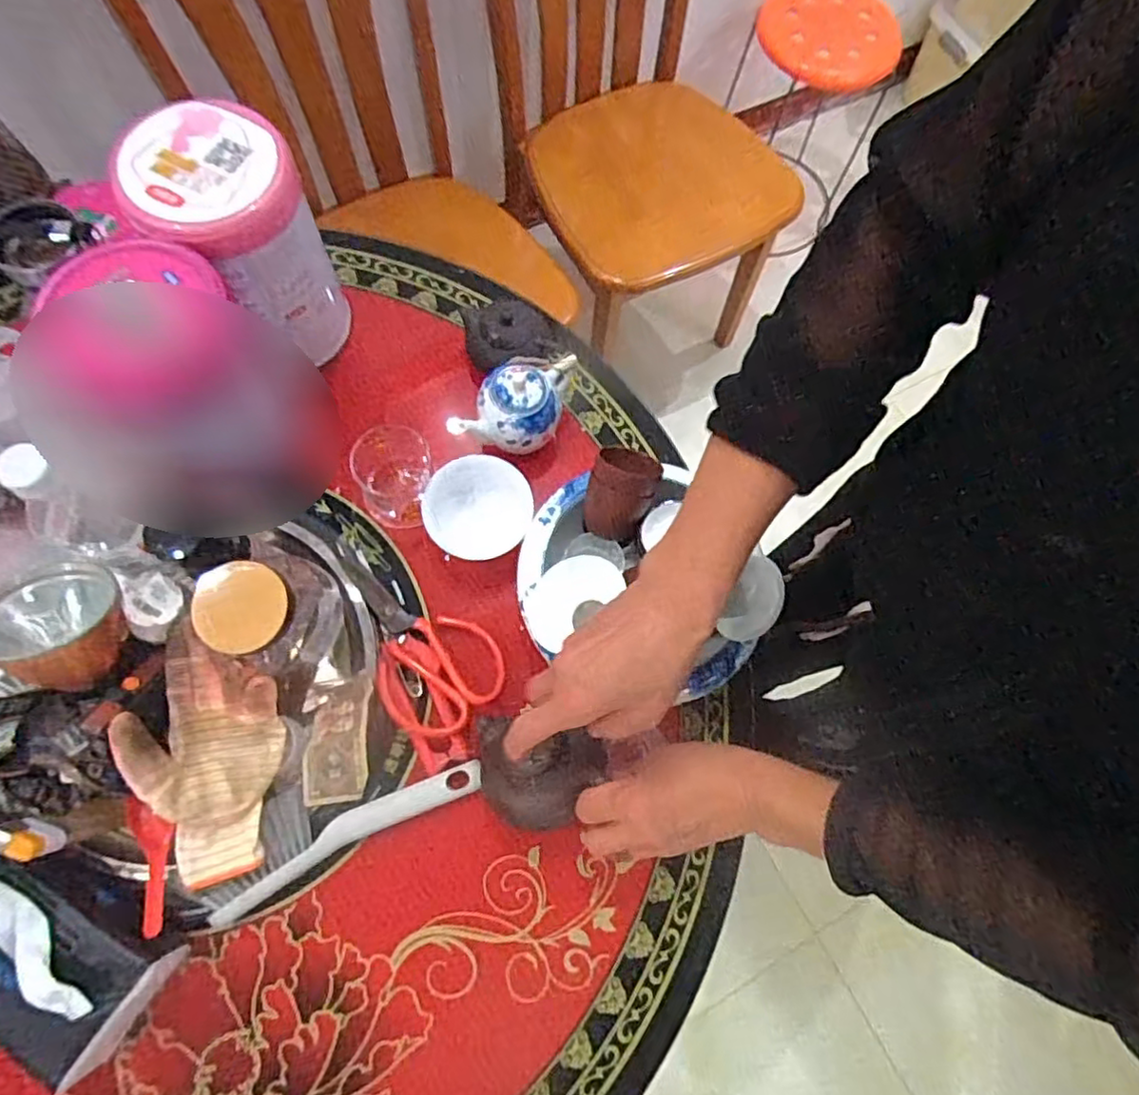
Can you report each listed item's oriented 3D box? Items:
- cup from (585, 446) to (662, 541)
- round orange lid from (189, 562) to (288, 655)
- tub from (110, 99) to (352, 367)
[{"bbox_3d":[0.048,-0.049,0.545,0.051,0.072,0.052,10,40,-8],"label":"cup"},{"bbox_3d":[-0.226,0.040,0.454,0.059,0.013,0.061,1,72,-3],"label":"round orange lid"},{"bbox_3d":[-0.268,-0.250,0.558,0.113,0.179,0.122,1,72,-3],"label":"tub"}]

